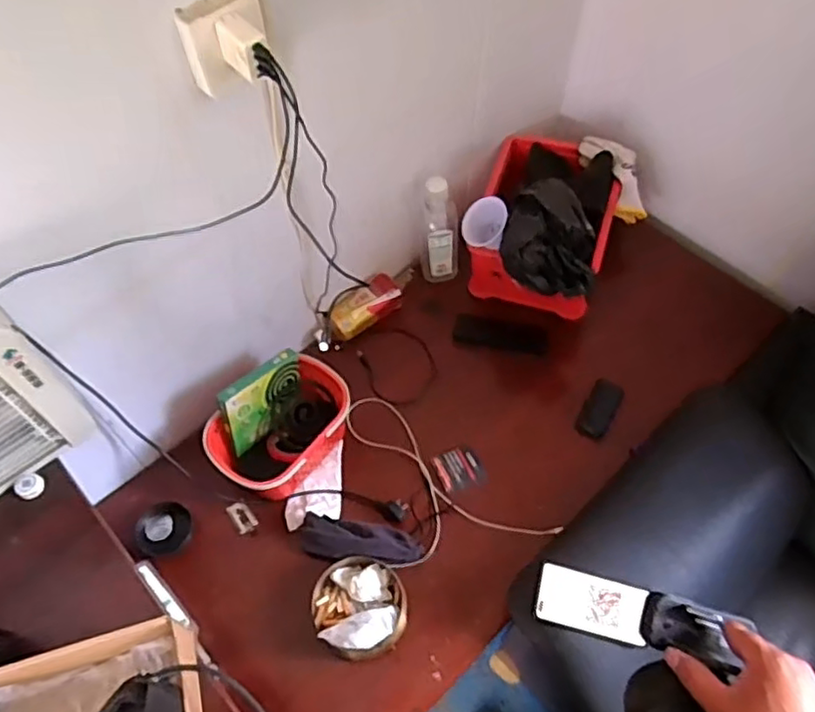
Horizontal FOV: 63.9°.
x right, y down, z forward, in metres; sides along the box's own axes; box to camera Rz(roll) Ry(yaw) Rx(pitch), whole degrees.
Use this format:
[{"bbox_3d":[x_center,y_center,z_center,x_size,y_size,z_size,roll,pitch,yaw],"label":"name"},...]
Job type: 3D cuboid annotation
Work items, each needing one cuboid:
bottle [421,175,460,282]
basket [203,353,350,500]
[{"bbox_3d":[0.063,-0.230,1.196,0.076,0.212,0.044,1,59,0],"label":"bottle"},{"bbox_3d":[-0.197,0.129,1.077,0.228,0.107,0.147,-36,66,-20],"label":"basket"}]

